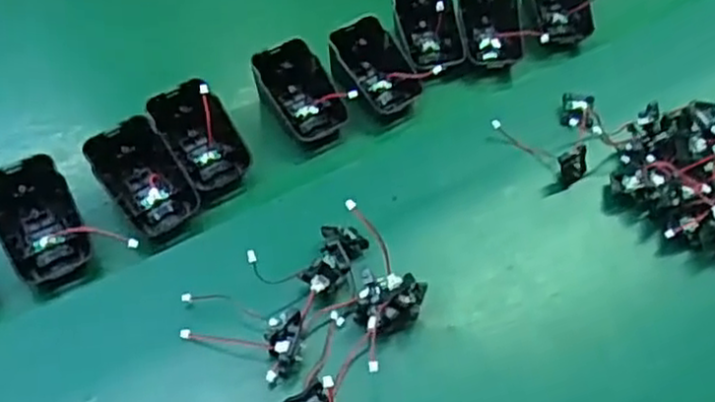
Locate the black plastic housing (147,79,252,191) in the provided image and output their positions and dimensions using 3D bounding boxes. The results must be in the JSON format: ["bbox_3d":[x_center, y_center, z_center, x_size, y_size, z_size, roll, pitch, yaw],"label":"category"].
[{"bbox_3d":[-0.098,-0.040,0.463,0.044,0.025,0.070,-29,96,-23],"label":"black plastic housing"}]

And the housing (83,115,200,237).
[{"bbox_3d":[-0.128,-0.014,0.443,0.045,0.014,0.073,-24,89,-22],"label":"housing"}]

